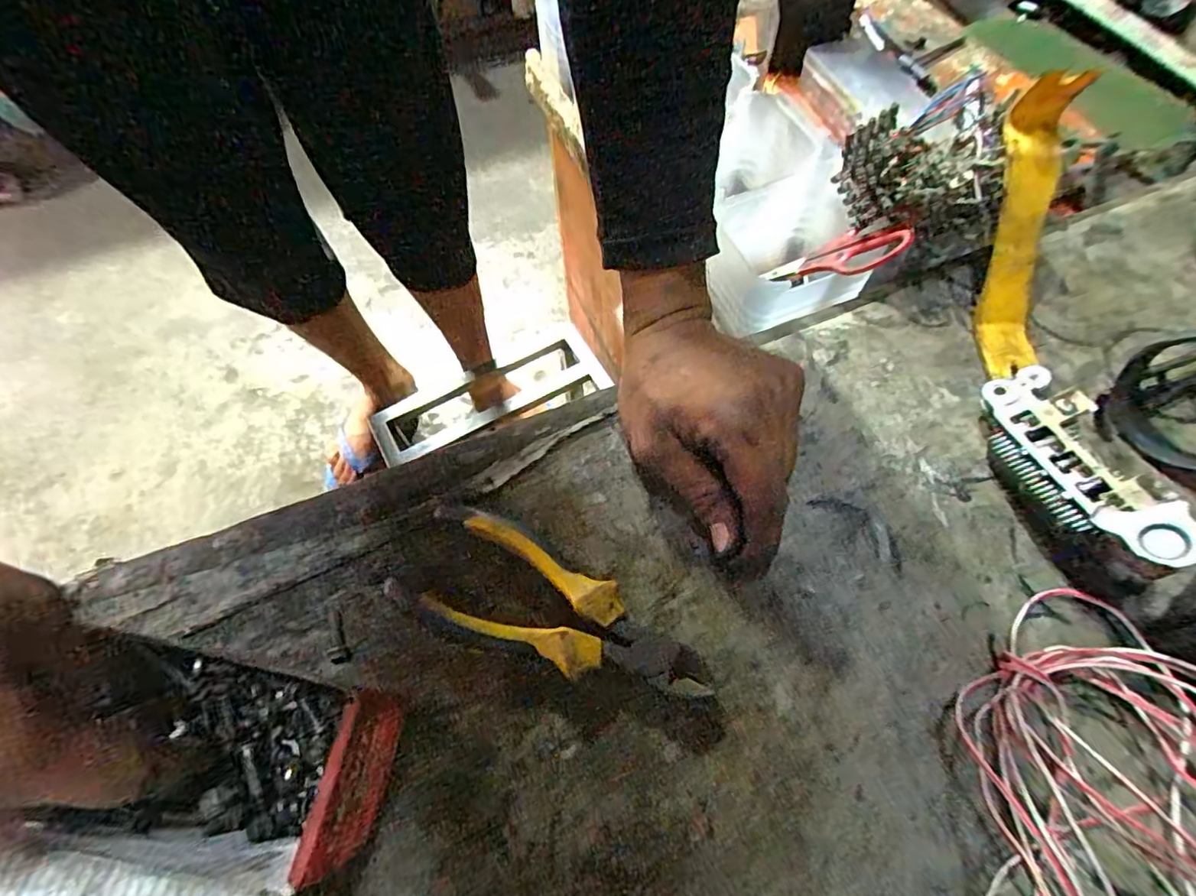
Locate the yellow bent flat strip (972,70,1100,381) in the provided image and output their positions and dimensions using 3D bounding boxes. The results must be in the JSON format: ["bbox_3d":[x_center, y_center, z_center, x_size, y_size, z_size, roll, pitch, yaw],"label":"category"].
[{"bbox_3d":[0.252,-0.131,0.334,0.036,0.026,0.175,9,91,7],"label":"yellow bent flat strip"}]

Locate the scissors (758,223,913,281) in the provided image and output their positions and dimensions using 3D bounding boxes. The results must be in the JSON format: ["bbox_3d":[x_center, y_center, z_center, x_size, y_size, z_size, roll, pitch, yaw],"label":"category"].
[{"bbox_3d":[0.149,-0.124,0.373,0.043,0.013,0.112,-45,25,-19],"label":"scissors"}]

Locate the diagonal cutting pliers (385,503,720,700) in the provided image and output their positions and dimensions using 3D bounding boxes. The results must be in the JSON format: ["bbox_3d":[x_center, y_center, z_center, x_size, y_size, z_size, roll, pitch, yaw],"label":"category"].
[{"bbox_3d":[-0.023,0.075,0.270,0.151,0.019,0.056,22,65,13],"label":"diagonal cutting pliers"}]

